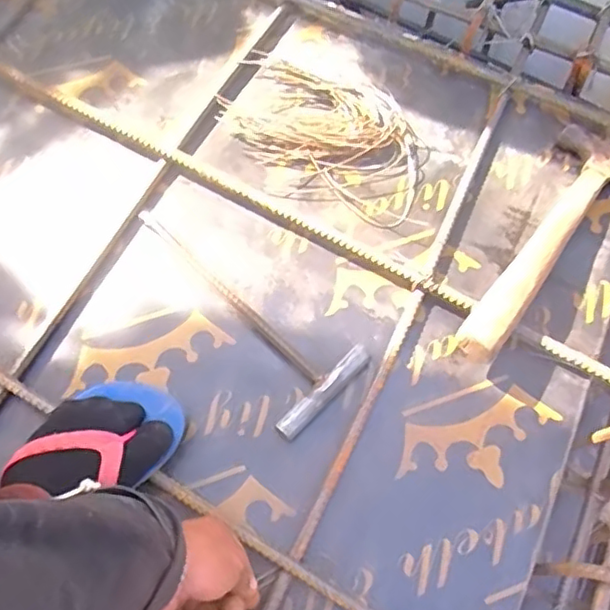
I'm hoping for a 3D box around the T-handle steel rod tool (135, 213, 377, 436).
[{"bbox_3d":[-0.071,-0.002,0.642,0.114,0.024,0.285,-41,76,-16],"label":"T-handle steel rod tool"}]

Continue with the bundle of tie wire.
[{"bbox_3d":[0.025,-0.208,0.728,0.264,0.025,0.147,31,71,9],"label":"bundle of tie wire"}]

